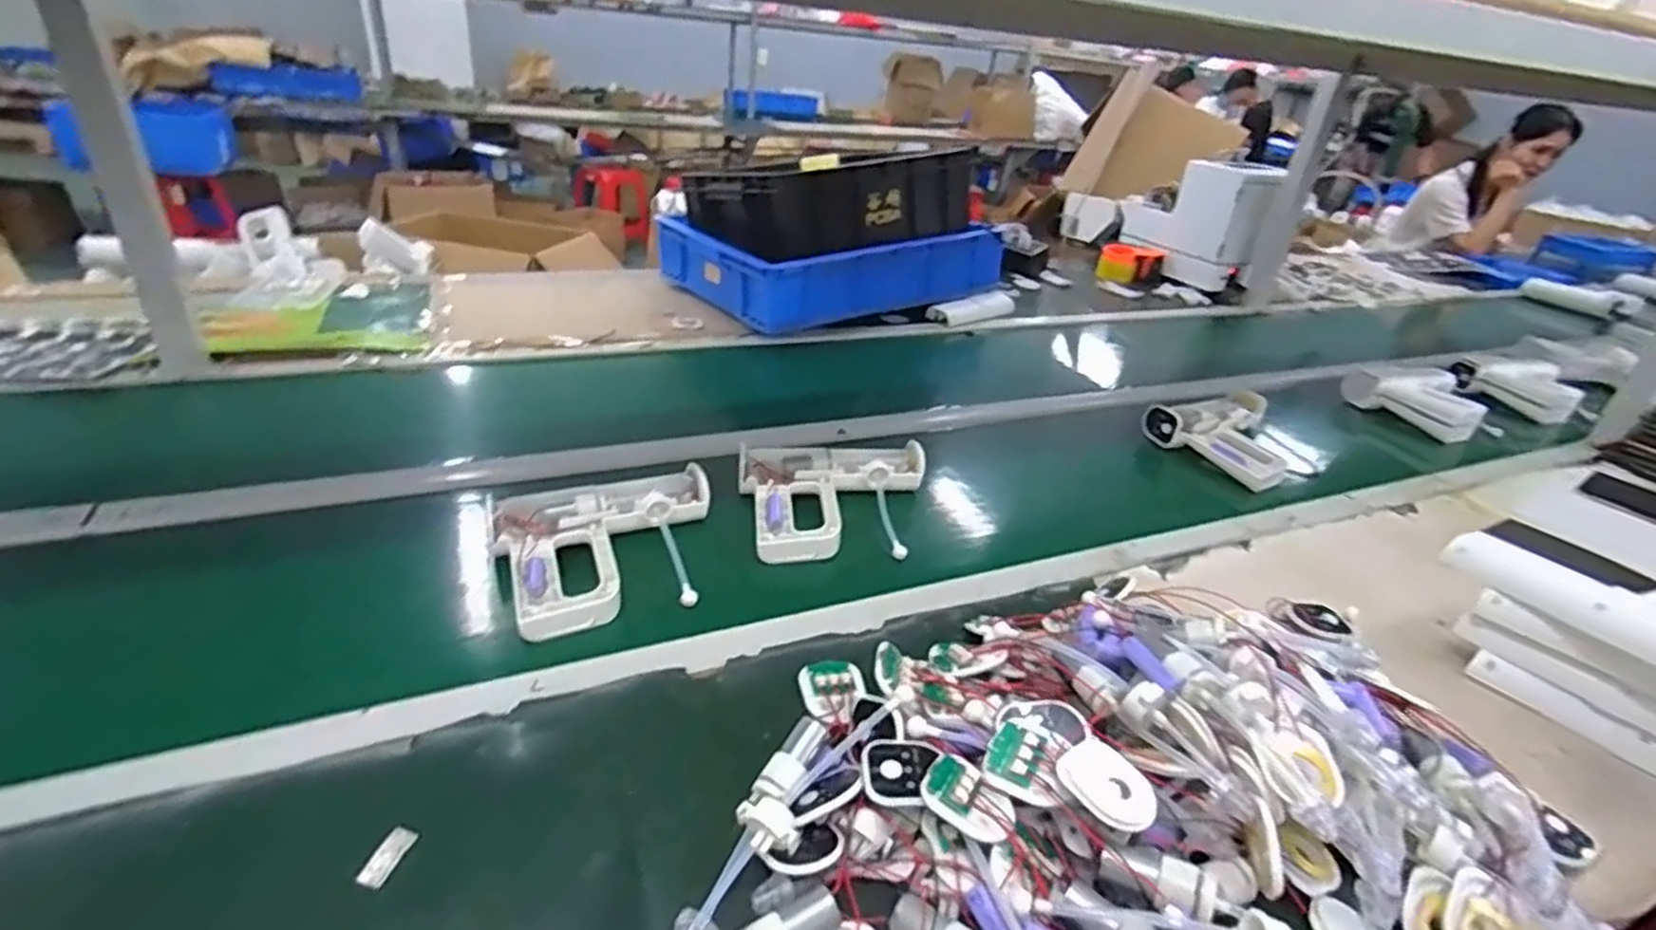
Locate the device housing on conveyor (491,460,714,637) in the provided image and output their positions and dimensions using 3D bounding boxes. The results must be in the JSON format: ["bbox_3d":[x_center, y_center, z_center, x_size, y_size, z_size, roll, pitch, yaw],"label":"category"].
[{"bbox_3d":[-0.195,0.073,0.709,0.209,0.037,0.175,-11,33,-27],"label":"device housing on conveyor"}]

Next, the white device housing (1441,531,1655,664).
[{"bbox_3d":[0.696,0.108,0.657,0.173,0.040,0.205,-6,32,-21],"label":"white device housing"}]

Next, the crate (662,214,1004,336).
[{"bbox_3d":[0.013,-0.415,1.509,0.581,0.116,0.381,-15,36,-33],"label":"crate"}]

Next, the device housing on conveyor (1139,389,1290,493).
[{"bbox_3d":[0.581,-0.050,1.076,0.229,0.049,0.188,-19,38,-37],"label":"device housing on conveyor"}]

